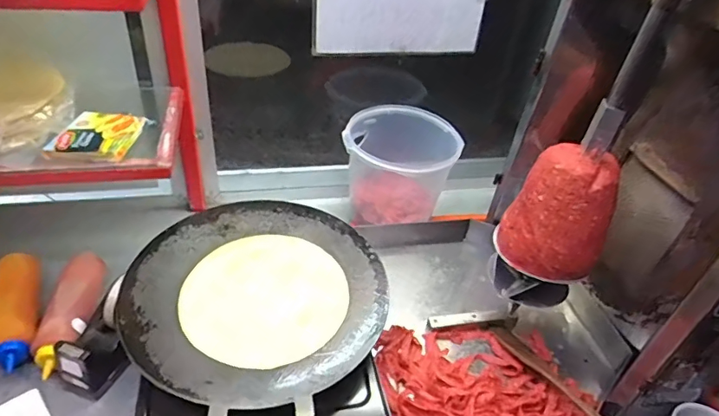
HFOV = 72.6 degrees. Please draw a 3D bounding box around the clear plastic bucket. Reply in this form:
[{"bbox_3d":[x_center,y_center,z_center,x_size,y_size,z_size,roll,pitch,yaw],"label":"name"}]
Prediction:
[{"bbox_3d":[0.075,-0.080,0.908,0.198,0.162,0.201,3,40,-2],"label":"clear plastic bucket"}]

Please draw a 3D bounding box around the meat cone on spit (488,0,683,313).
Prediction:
[{"bbox_3d":[0.251,-0.043,0.577,0.112,0.378,0.096,18,41,15],"label":"meat cone on spit"}]

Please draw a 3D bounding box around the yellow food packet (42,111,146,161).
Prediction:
[{"bbox_3d":[-0.348,-0.098,0.653,0.092,0.018,0.098,3,40,-2],"label":"yellow food packet"}]

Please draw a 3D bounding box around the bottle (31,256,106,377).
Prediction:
[{"bbox_3d":[-0.421,0.147,0.713,0.058,0.061,0.182,2,40,-4],"label":"bottle"}]

